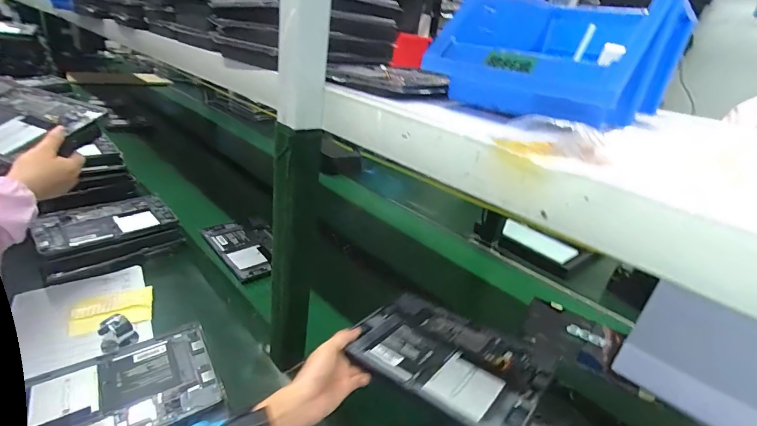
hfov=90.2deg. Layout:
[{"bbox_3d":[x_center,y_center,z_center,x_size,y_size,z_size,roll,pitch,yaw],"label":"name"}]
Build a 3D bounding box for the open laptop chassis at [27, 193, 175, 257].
[{"bbox_3d":[-0.659,0.018,0.913,0.262,0.033,0.178,-16,34,-39],"label":"open laptop chassis"}]

